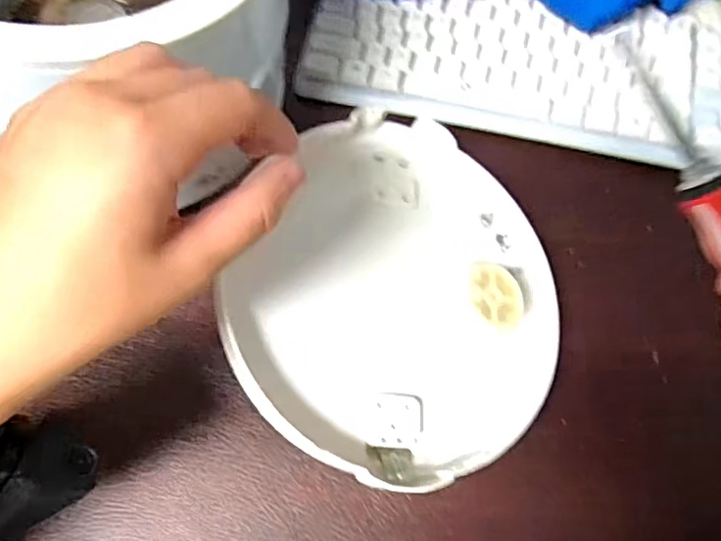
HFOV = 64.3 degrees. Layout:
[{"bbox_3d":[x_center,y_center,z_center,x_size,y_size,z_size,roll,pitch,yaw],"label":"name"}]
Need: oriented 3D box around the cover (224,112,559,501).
[{"bbox_3d":[0.030,0.008,0.340,0.188,0.036,0.220,30,63,-14],"label":"cover"}]

